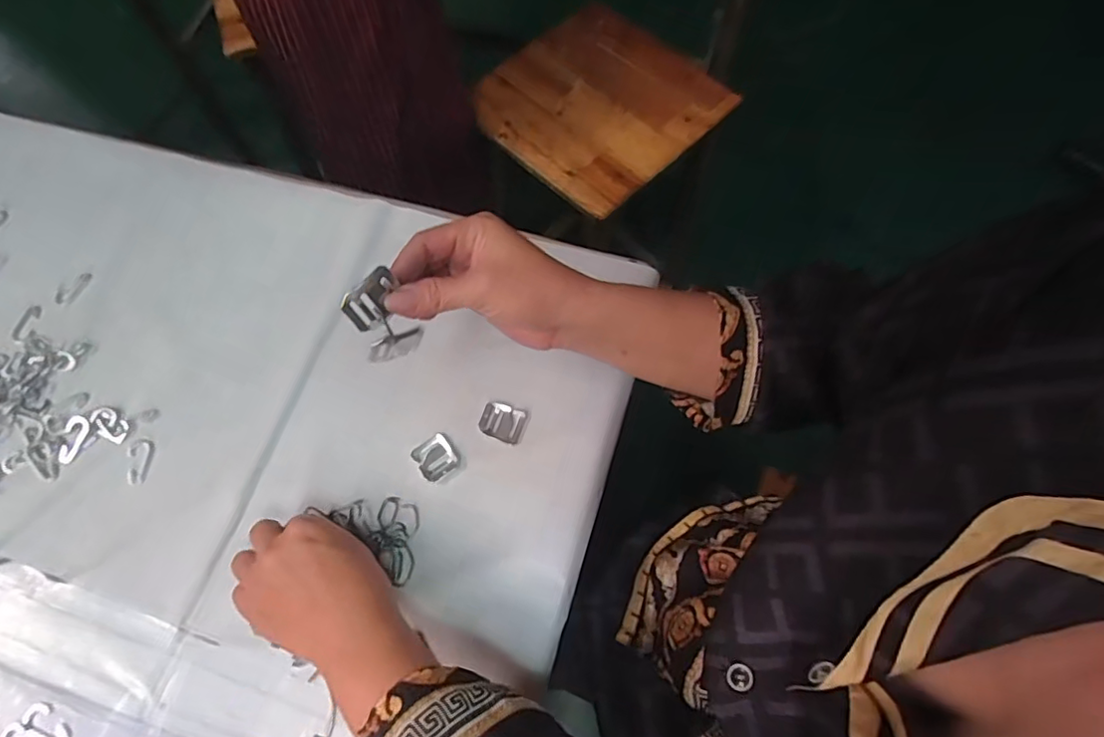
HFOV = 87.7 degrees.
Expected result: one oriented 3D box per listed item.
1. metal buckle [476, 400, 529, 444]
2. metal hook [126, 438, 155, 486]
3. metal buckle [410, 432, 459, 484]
[{"bbox_3d":[-0.039,0.043,0.463,0.035,0.004,0.029,17,69,10],"label":"metal buckle"},{"bbox_3d":[-0.332,0.075,0.462,0.021,0.004,0.036,-2,67,2],"label":"metal hook"},{"bbox_3d":[-0.092,0.070,0.454,0.031,0.004,0.032,-33,70,-11],"label":"metal buckle"}]

